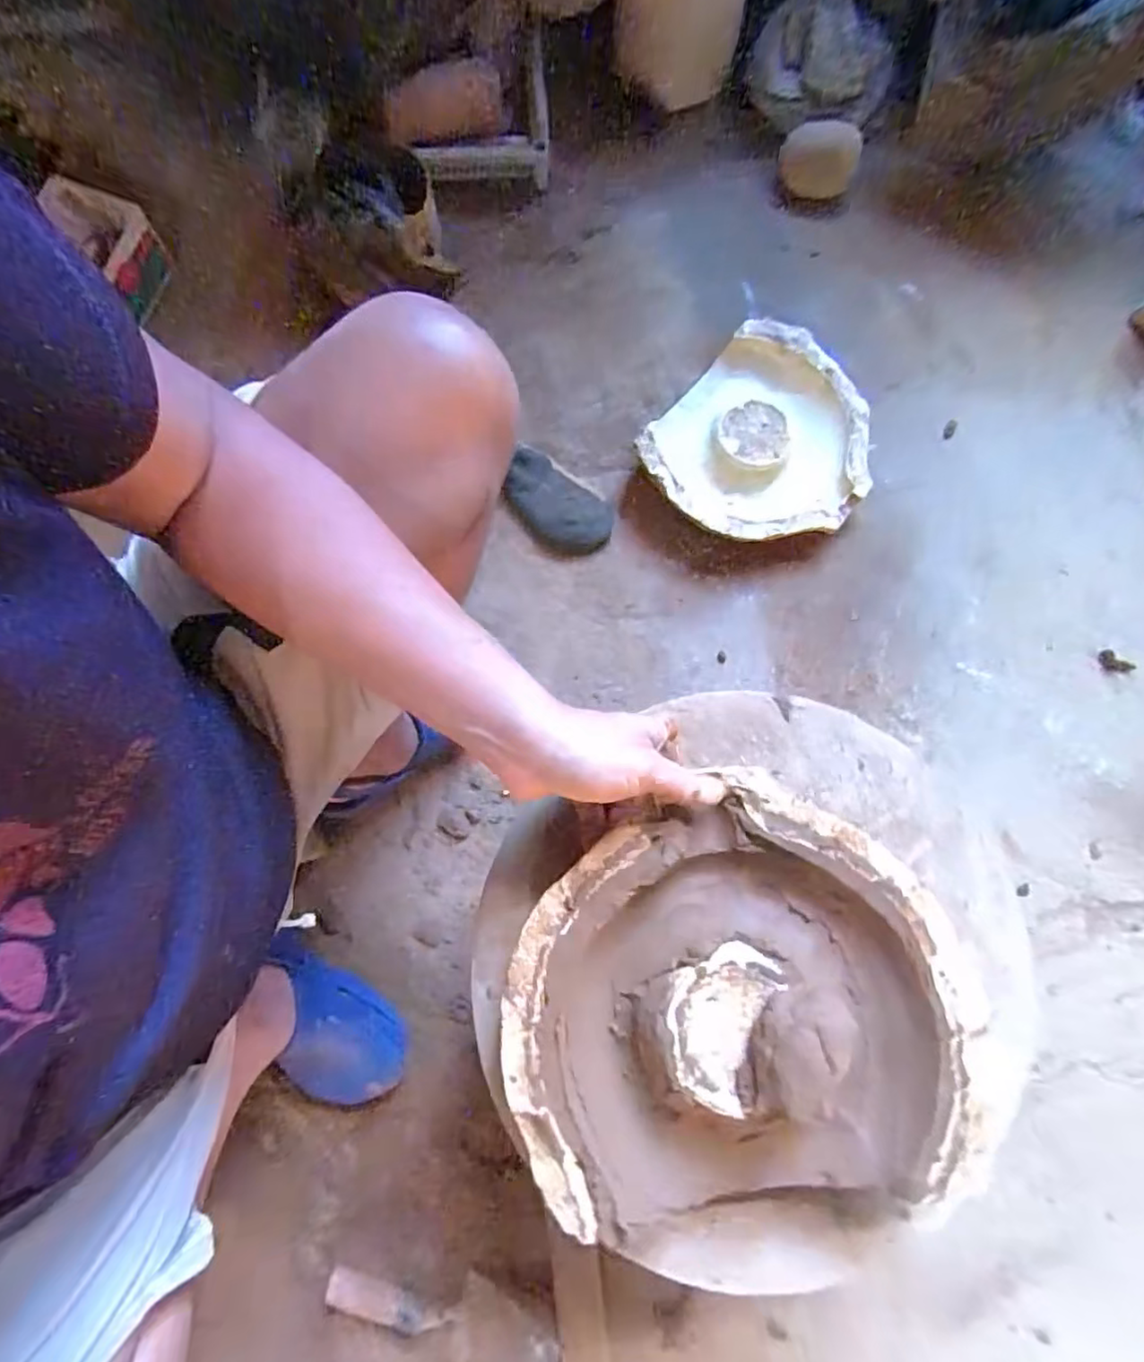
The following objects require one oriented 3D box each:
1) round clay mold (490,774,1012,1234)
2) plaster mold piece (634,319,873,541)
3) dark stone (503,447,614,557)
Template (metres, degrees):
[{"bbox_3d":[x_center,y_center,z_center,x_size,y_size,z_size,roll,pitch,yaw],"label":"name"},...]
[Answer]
[{"bbox_3d":[0.100,0.213,0.378,0.282,0.072,0.257,0,80,-1],"label":"round clay mold"},{"bbox_3d":[0.249,-0.297,0.793,0.255,0.057,0.282,40,81,7],"label":"plaster mold piece"},{"bbox_3d":[-0.024,-0.235,0.809,0.096,0.054,0.172,-42,82,-8],"label":"dark stone"}]

